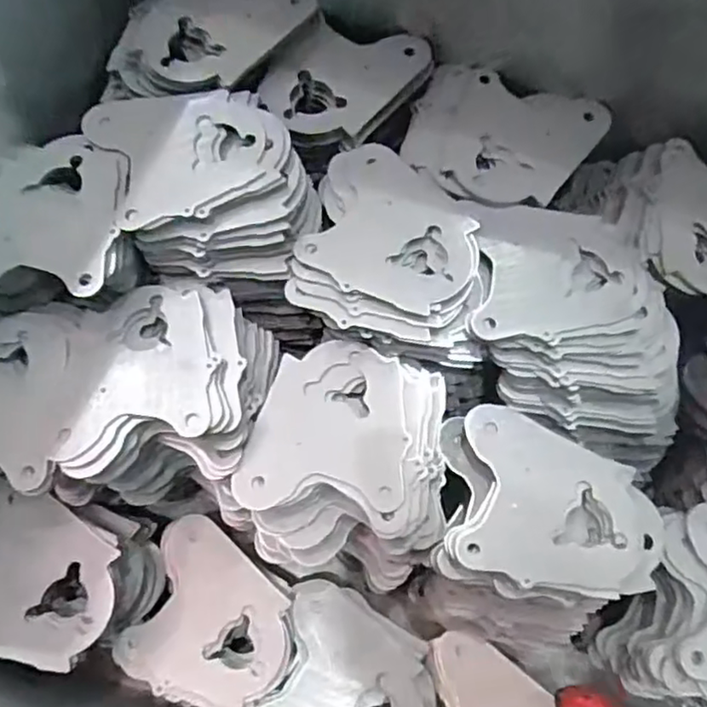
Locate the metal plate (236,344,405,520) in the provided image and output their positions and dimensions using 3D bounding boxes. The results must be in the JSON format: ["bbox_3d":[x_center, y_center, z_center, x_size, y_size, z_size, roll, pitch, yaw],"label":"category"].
[{"bbox_3d":[-0.022,0.053,0.505,0.125,0.006,0.133,2,71,3],"label":"metal plate"}]

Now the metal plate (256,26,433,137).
[{"bbox_3d":[-0.010,-0.272,0.608,0.116,0.012,0.164,36,76,13],"label":"metal plate"}]

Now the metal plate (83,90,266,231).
[{"bbox_3d":[-0.149,-0.180,0.553,0.137,0.007,0.146,-2,64,3],"label":"metal plate"}]

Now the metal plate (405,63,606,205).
[{"bbox_3d":[0.139,-0.216,0.609,0.168,0.011,0.170,27,63,12],"label":"metal plate"}]

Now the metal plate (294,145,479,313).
[{"bbox_3d":[0.036,-0.112,0.549,0.140,0.006,0.149,17,63,8],"label":"metal plate"}]

